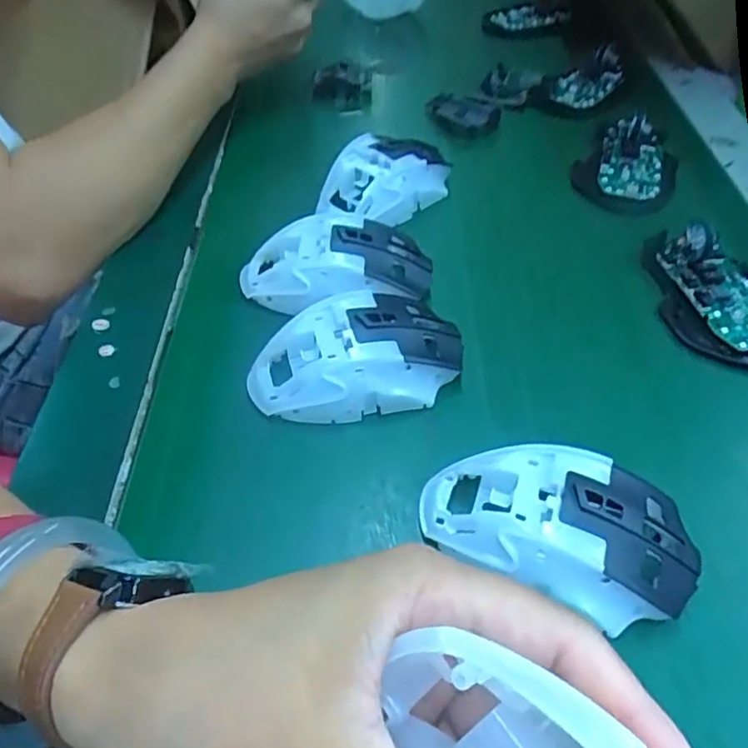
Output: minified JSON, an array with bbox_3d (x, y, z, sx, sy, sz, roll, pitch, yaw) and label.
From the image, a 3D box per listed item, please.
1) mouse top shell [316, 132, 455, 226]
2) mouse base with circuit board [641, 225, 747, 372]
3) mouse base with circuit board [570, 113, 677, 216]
[{"bbox_3d":[0.006,-0.142,0.452,0.104,0.030,0.062,-25,54,-20],"label":"mouse top shell"},{"bbox_3d":[0.214,-0.051,0.387,0.068,0.022,0.110,2,49,1],"label":"mouse base with circuit board"},{"bbox_3d":[0.196,-0.166,0.483,0.073,0.023,0.097,18,52,15],"label":"mouse base with circuit board"}]

